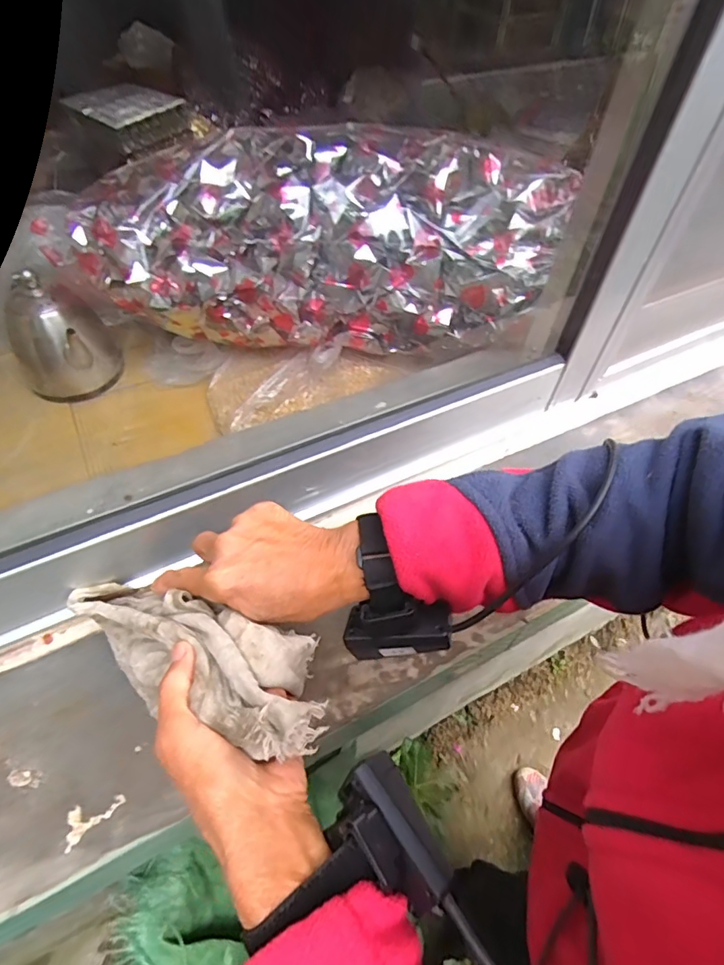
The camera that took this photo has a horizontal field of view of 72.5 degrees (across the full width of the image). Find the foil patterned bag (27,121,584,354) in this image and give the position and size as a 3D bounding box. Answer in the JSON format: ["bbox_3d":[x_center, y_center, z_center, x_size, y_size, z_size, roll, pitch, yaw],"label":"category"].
[{"bbox_3d":[-0.058,-0.293,0.608,0.570,0.191,0.164,2,53,-1],"label":"foil patterned bag"}]

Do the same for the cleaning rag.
[{"bbox_3d":[-0.108,0.106,0.324,0.218,0.051,0.078,11,50,33],"label":"cleaning rag"}]

